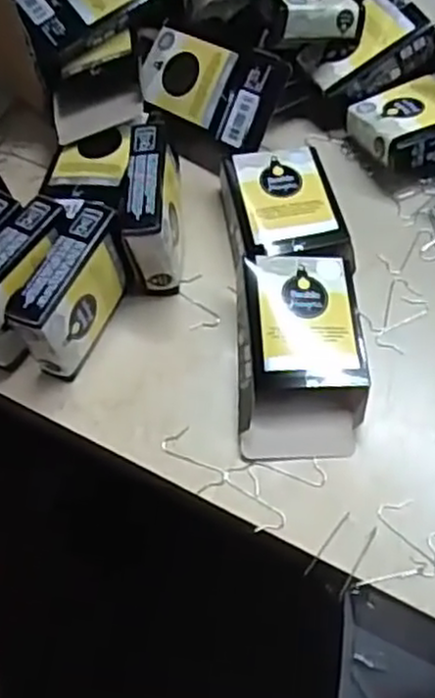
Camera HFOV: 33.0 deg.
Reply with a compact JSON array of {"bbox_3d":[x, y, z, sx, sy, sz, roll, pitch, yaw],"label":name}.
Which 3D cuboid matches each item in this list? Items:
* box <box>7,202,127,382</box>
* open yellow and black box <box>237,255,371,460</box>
[{"bbox_3d":[-0.070,-0.027,0.367,0.022,0.057,0.071,20,65,17],"label":"box"},{"bbox_3d":[0.041,0.002,0.355,0.060,0.033,0.094,-2,60,5],"label":"open yellow and black box"}]

